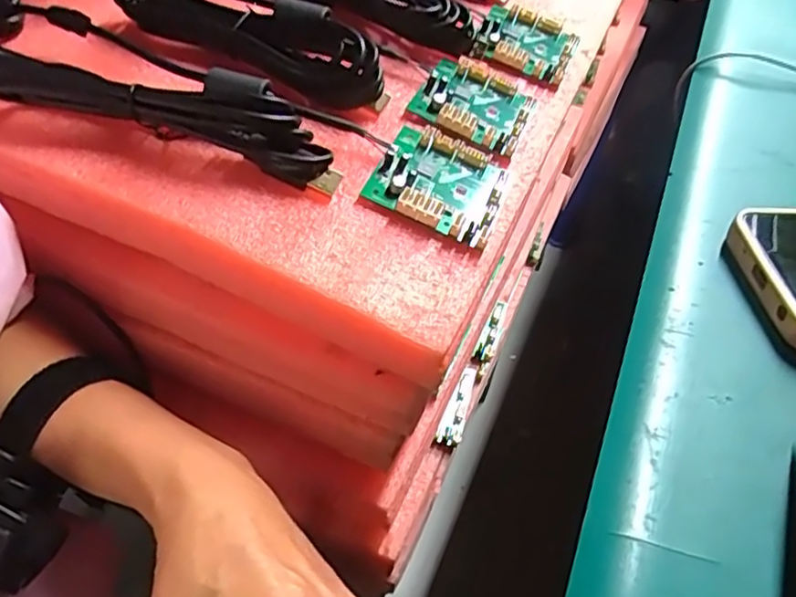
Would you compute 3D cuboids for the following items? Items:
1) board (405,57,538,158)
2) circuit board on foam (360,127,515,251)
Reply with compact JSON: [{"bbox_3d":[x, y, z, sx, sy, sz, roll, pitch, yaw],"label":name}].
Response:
[{"bbox_3d":[0.041,-0.105,0.349,0.058,0.016,0.069,18,47,12],"label":"board"},{"bbox_3d":[0.020,-0.054,0.303,0.057,0.014,0.057,17,47,11],"label":"circuit board on foam"}]

